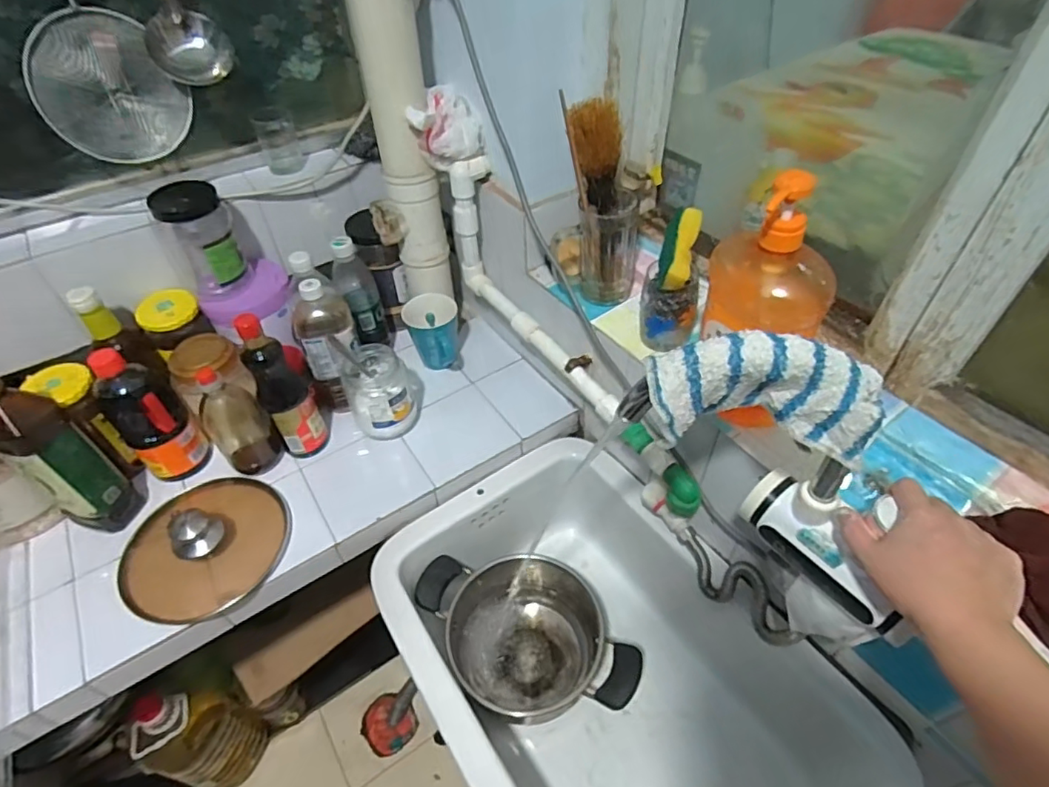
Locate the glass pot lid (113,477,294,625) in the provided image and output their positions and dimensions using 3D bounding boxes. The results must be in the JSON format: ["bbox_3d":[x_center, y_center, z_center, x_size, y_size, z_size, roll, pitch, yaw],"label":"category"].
[{"bbox_3d":[-0.425,0.178,0.735,0.202,0.081,0.197,-1,47,1],"label":"glass pot lid"}]

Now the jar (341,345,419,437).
[{"bbox_3d":[-0.213,0.003,0.845,0.092,0.120,0.097,-1,47,1],"label":"jar"}]

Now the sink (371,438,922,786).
[{"bbox_3d":[0.095,0.368,0.733,0.386,0.208,0.602,-28,52,-22],"label":"sink"}]

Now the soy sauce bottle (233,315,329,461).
[{"bbox_3d":[-0.341,-0.009,0.785,0.071,0.242,0.070,-24,51,-20],"label":"soy sauce bottle"}]

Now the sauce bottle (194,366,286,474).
[{"bbox_3d":[-0.405,0.037,0.787,0.065,0.169,0.071,34,56,29],"label":"sauce bottle"}]

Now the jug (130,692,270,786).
[{"bbox_3d":[-0.621,0.641,1.060,0.135,0.340,0.141,13,48,14],"label":"jug"}]

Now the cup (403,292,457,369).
[{"bbox_3d":[-0.147,-0.087,0.917,0.082,0.120,0.089,-1,47,1],"label":"cup"}]

